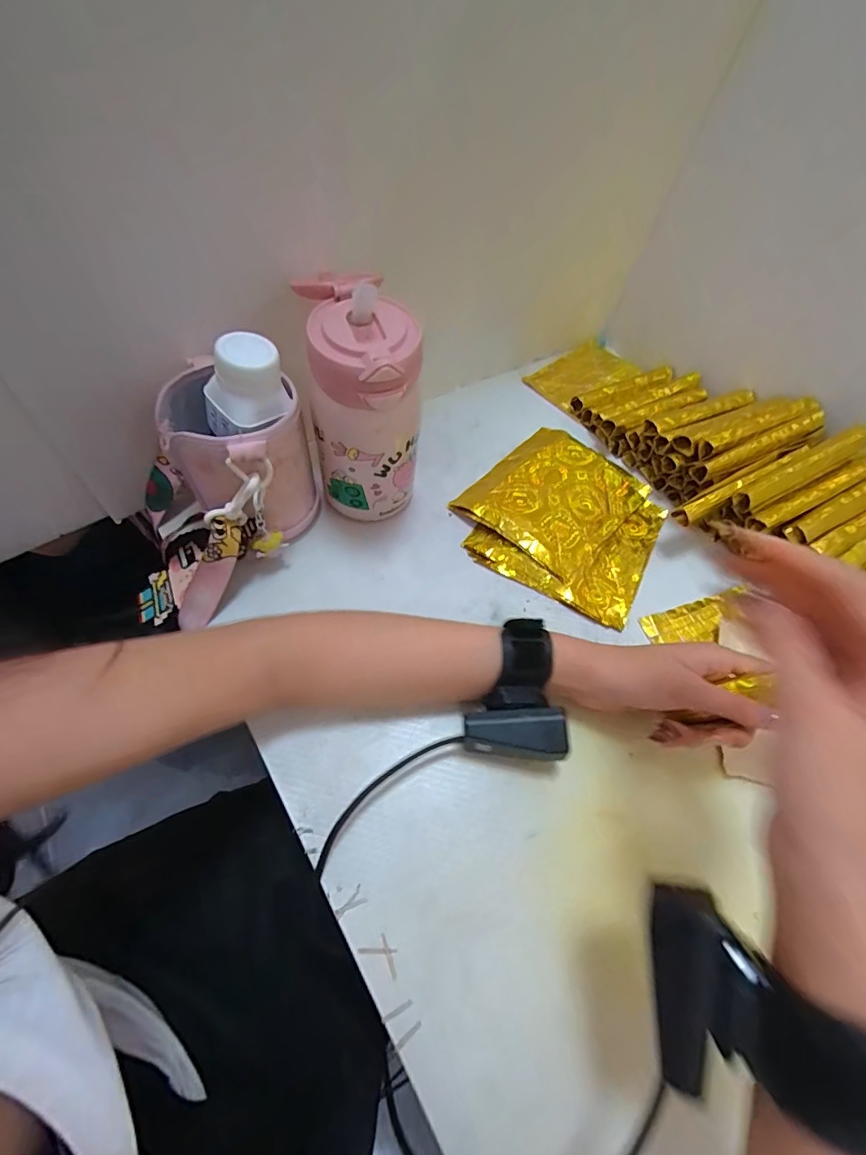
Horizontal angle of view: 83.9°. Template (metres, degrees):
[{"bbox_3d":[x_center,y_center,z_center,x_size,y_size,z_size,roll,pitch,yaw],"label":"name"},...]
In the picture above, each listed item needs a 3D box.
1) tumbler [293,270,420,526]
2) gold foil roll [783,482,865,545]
[{"bbox_3d":[-0.055,-0.125,0.385,0.080,0.187,0.093,-12,61,-11],"label":"tumbler"},{"bbox_3d":[0.353,-0.064,0.404,0.134,0.024,0.018,-24,64,-17],"label":"gold foil roll"}]

